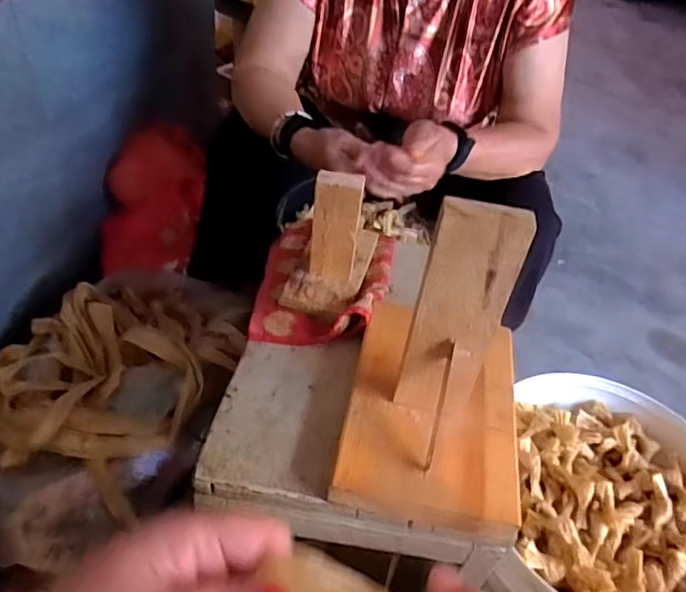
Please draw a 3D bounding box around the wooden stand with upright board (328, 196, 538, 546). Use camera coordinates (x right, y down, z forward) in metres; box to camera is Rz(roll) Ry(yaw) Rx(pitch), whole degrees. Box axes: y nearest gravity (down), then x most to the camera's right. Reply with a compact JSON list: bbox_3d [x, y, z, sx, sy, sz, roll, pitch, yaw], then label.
[{"bbox_3d":[0.086,0.022,0.419,0.139,0.199,0.204,12,44,4],"label":"wooden stand with upright board"}]

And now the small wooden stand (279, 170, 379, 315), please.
[{"bbox_3d":[-0.007,-0.071,0.572,0.073,0.124,0.133,15,44,7],"label":"small wooden stand"}]

